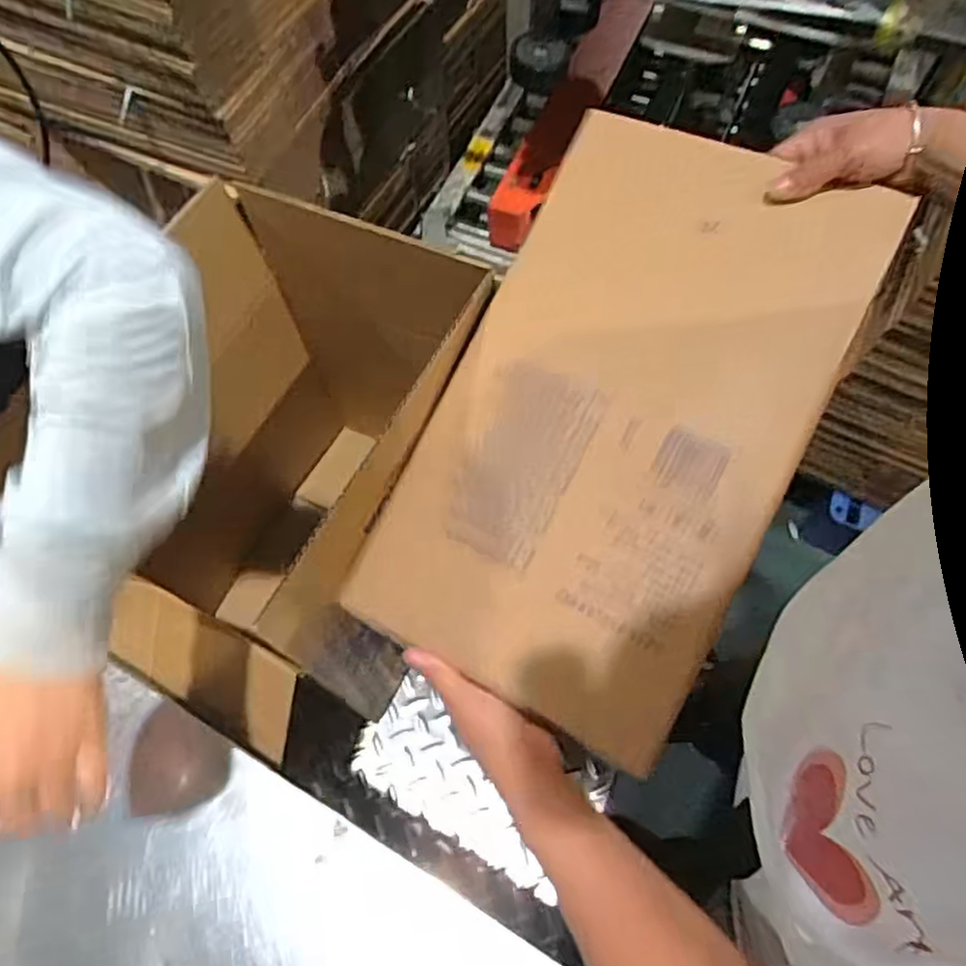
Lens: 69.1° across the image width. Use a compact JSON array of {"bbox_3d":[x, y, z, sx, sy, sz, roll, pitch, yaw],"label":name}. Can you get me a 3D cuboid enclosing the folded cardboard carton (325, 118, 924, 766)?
[{"bbox_3d":[0.097,-0.051,0.528,0.260,0.017,0.440,25,88,17],"label":"folded cardboard carton"}]

